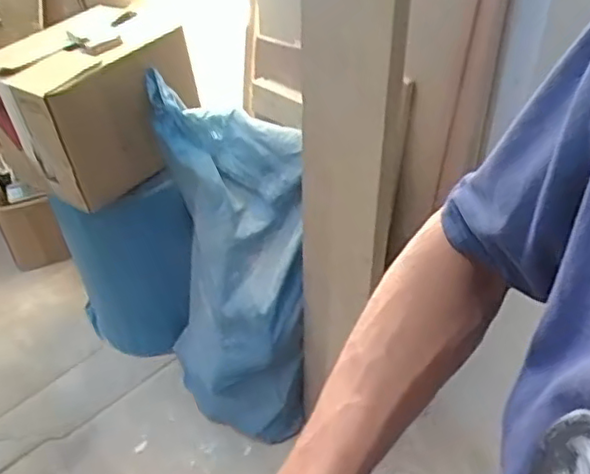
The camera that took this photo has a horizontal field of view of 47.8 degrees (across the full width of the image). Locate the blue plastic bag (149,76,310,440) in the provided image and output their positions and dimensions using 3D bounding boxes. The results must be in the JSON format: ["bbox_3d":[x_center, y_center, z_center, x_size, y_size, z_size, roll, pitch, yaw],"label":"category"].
[{"bbox_3d":[-0.117,0.101,1.403,0.305,0.730,0.262,-21,39,-17],"label":"blue plastic bag"}]

